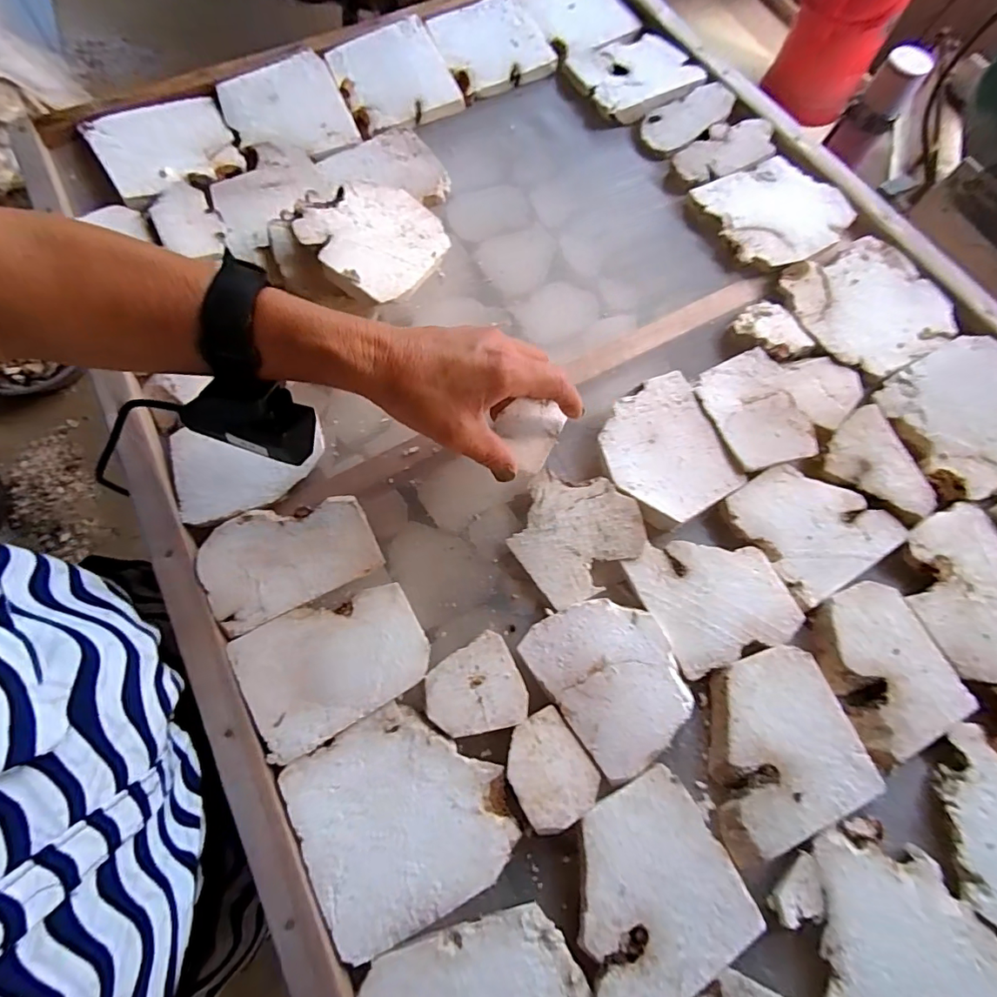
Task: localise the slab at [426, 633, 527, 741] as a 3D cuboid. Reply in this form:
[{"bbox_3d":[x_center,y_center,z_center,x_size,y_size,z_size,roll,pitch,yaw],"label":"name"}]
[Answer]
[{"bbox_3d":[-0.015,0.123,0.315,0.060,0.004,0.055,-22,72,-8],"label":"slab"}]

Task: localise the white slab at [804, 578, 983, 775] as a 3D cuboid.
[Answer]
[{"bbox_3d":[0.258,0.113,0.333,0.079,0.016,0.099,-21,72,-8],"label":"white slab"}]

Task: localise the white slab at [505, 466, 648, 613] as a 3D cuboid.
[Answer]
[{"bbox_3d":[0.055,0.023,0.354,0.089,0.014,0.083,-35,74,-12],"label":"white slab"}]

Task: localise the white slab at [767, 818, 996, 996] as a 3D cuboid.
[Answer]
[{"bbox_3d":[0.220,0.254,0.264,0.107,0.018,0.123,-33,74,-11],"label":"white slab"}]

